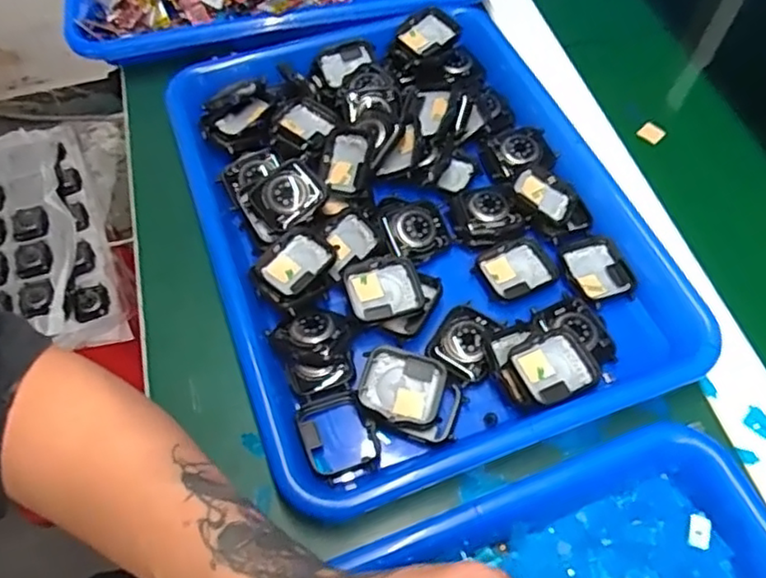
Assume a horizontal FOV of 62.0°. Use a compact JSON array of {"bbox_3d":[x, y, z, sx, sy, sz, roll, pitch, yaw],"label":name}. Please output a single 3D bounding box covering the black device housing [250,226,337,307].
[{"bbox_3d":[-0.051,-0.014,0.379,0.038,0.007,0.050,39,66,22],"label":"black device housing"}]

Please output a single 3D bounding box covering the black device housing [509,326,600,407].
[{"bbox_3d":[0.094,0.042,0.344,0.043,0.009,0.038,-22,60,-12],"label":"black device housing"}]

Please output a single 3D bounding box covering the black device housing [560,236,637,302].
[{"bbox_3d":[0.132,-0.011,0.392,0.038,0.012,0.042,-13,58,-7],"label":"black device housing"}]

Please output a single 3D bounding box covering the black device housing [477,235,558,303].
[{"bbox_3d":[0.083,-0.012,0.387,0.044,0.007,0.036,-23,60,-13],"label":"black device housing"}]

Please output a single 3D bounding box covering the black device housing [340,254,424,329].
[{"bbox_3d":[0.001,0.000,0.369,0.043,0.010,0.038,-18,59,-10],"label":"black device housing"}]

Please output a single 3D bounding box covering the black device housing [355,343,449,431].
[{"bbox_3d":[0.010,0.051,0.338,0.044,0.010,0.037,11,59,8],"label":"black device housing"}]

